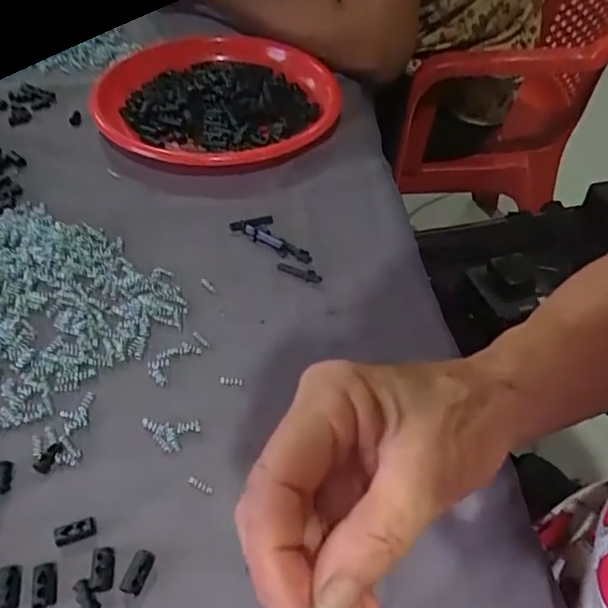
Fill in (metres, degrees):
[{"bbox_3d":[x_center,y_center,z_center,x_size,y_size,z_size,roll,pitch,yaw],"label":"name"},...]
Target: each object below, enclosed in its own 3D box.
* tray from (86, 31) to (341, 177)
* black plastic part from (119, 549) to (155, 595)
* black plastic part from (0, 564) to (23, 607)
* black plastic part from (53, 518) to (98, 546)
[{"bbox_3d":[-0.081,-0.188,0.545,0.211,0.042,0.196,15,48,10],"label":"tray"},{"bbox_3d":[-0.079,0.127,0.277,0.011,0.008,0.021,11,49,10],"label":"black plastic part"},{"bbox_3d":[-0.139,0.132,0.272,0.012,0.006,0.020,-10,48,-9],"label":"black plastic part"},{"bbox_3d":[-0.114,0.113,0.289,0.019,0.004,0.009,-17,50,-15],"label":"black plastic part"}]

